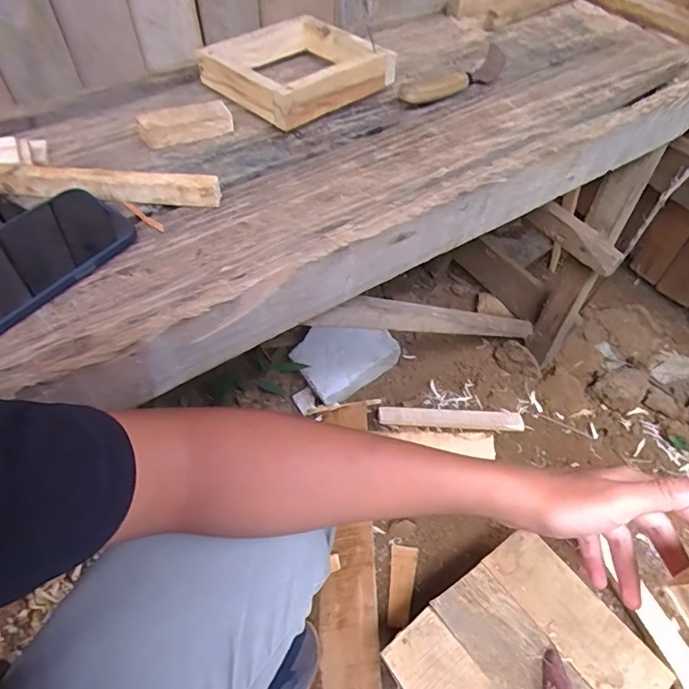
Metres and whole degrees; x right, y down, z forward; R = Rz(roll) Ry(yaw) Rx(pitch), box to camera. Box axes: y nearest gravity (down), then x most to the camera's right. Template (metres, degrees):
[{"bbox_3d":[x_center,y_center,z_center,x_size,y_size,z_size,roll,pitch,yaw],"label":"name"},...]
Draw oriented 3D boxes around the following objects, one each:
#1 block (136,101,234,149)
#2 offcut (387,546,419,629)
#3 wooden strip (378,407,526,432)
[{"bbox_3d":[-0.153,-0.214,0.467,0.085,0.024,0.027,-15,55,-8],"label":"block"},{"bbox_3d":[0.091,0.383,0.770,0.042,0.004,0.125,-2,40,16],"label":"offcut"},{"bbox_3d":[0.214,0.151,0.976,0.284,0.018,0.043,1,55,3],"label":"wooden strip"}]

